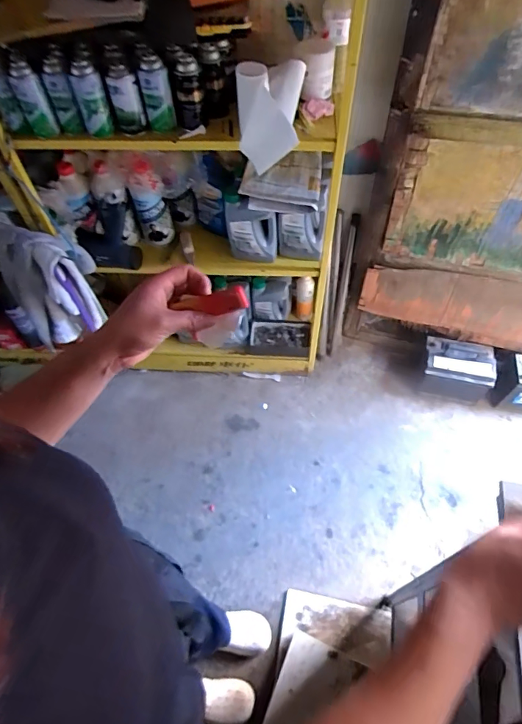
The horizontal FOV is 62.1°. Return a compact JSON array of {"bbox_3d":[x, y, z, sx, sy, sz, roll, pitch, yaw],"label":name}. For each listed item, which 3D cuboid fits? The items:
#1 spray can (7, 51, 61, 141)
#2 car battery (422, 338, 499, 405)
[{"bbox_3d":[-0.499,-0.574,0.944,0.056,0.150,0.073,-25,58,-14],"label":"spray can"},{"bbox_3d":[0.746,0.029,1.668,0.242,0.199,0.175,11,57,10],"label":"car battery"}]

